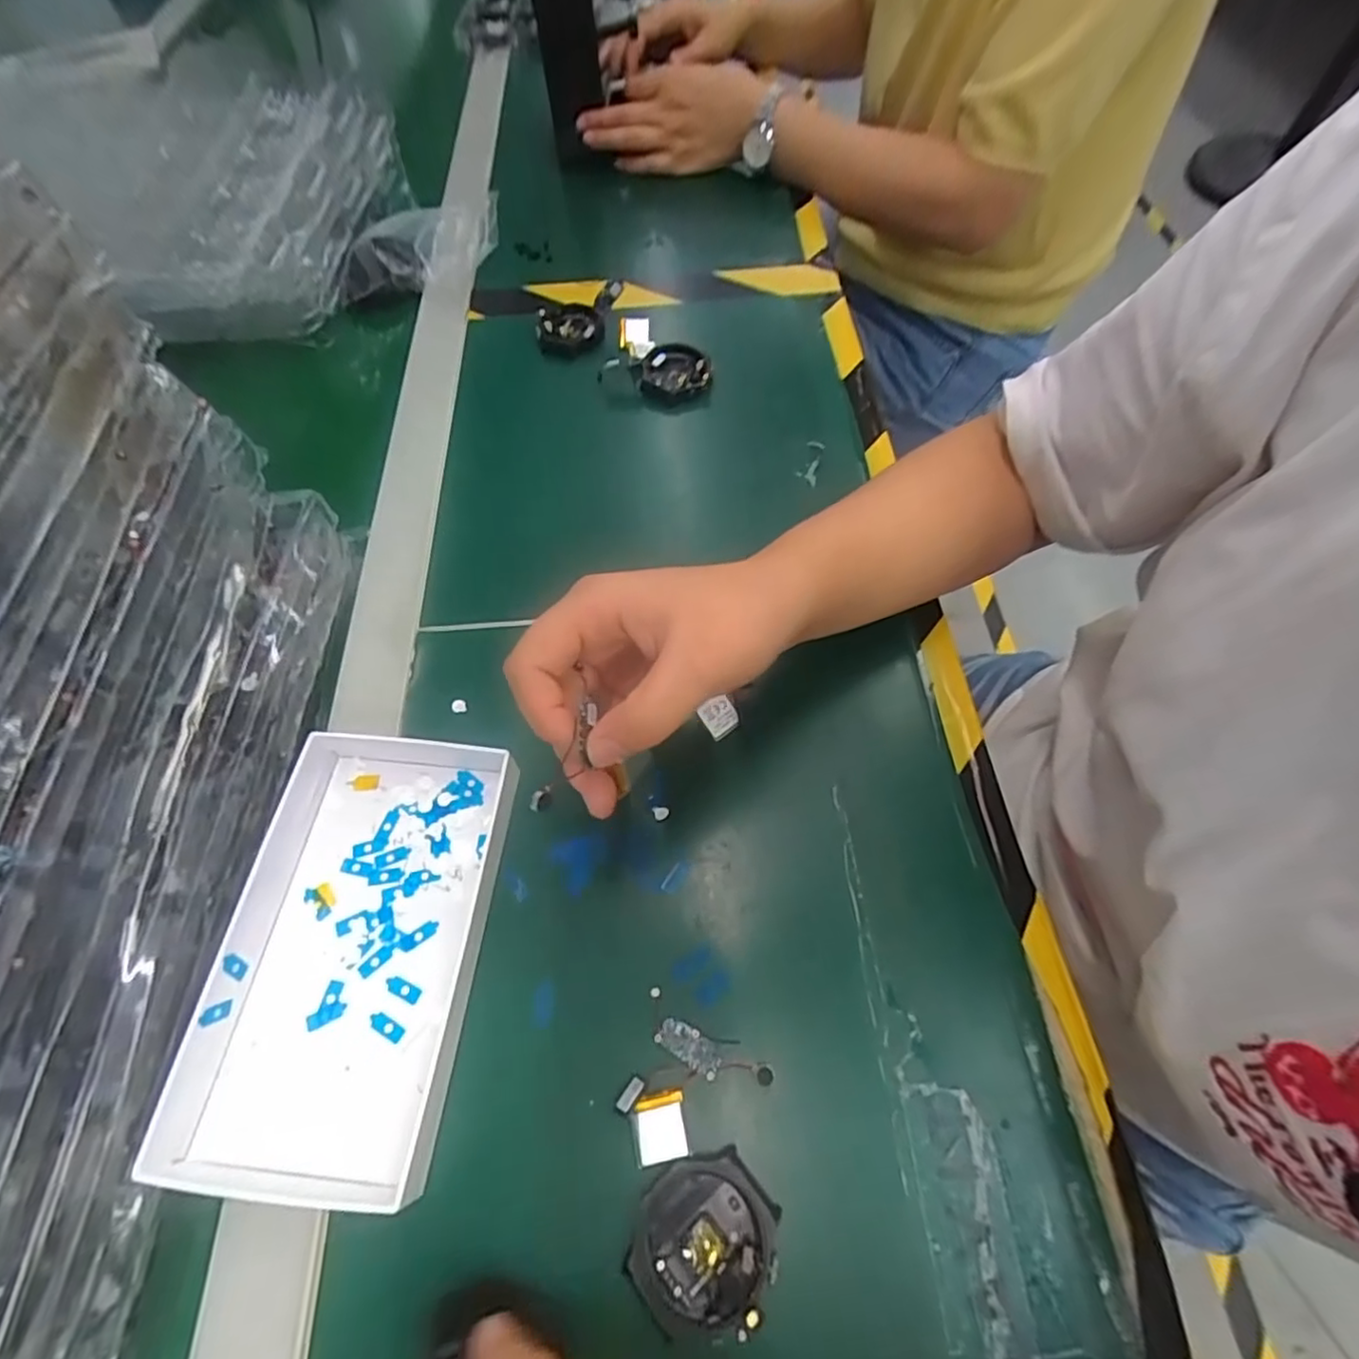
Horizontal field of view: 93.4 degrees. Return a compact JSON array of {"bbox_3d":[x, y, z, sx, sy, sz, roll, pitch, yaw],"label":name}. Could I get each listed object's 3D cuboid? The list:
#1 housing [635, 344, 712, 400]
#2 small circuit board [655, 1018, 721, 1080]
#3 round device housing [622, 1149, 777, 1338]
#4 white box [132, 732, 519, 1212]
[{"bbox_3d":[-0.005,-0.223,0.461,0.052,0.012,0.047,-18,62,-7],"label":"housing"},{"bbox_3d":[0.004,0.152,0.266,0.028,0.004,0.012,29,66,17],"label":"small circuit board"},{"bbox_3d":[0.008,0.204,0.232,0.054,0.013,0.046,-37,66,-16],"label":"round device housing"},{"bbox_3d":[-0.137,0.107,0.278,0.099,0.030,0.180,3,62,4],"label":"white box"}]

